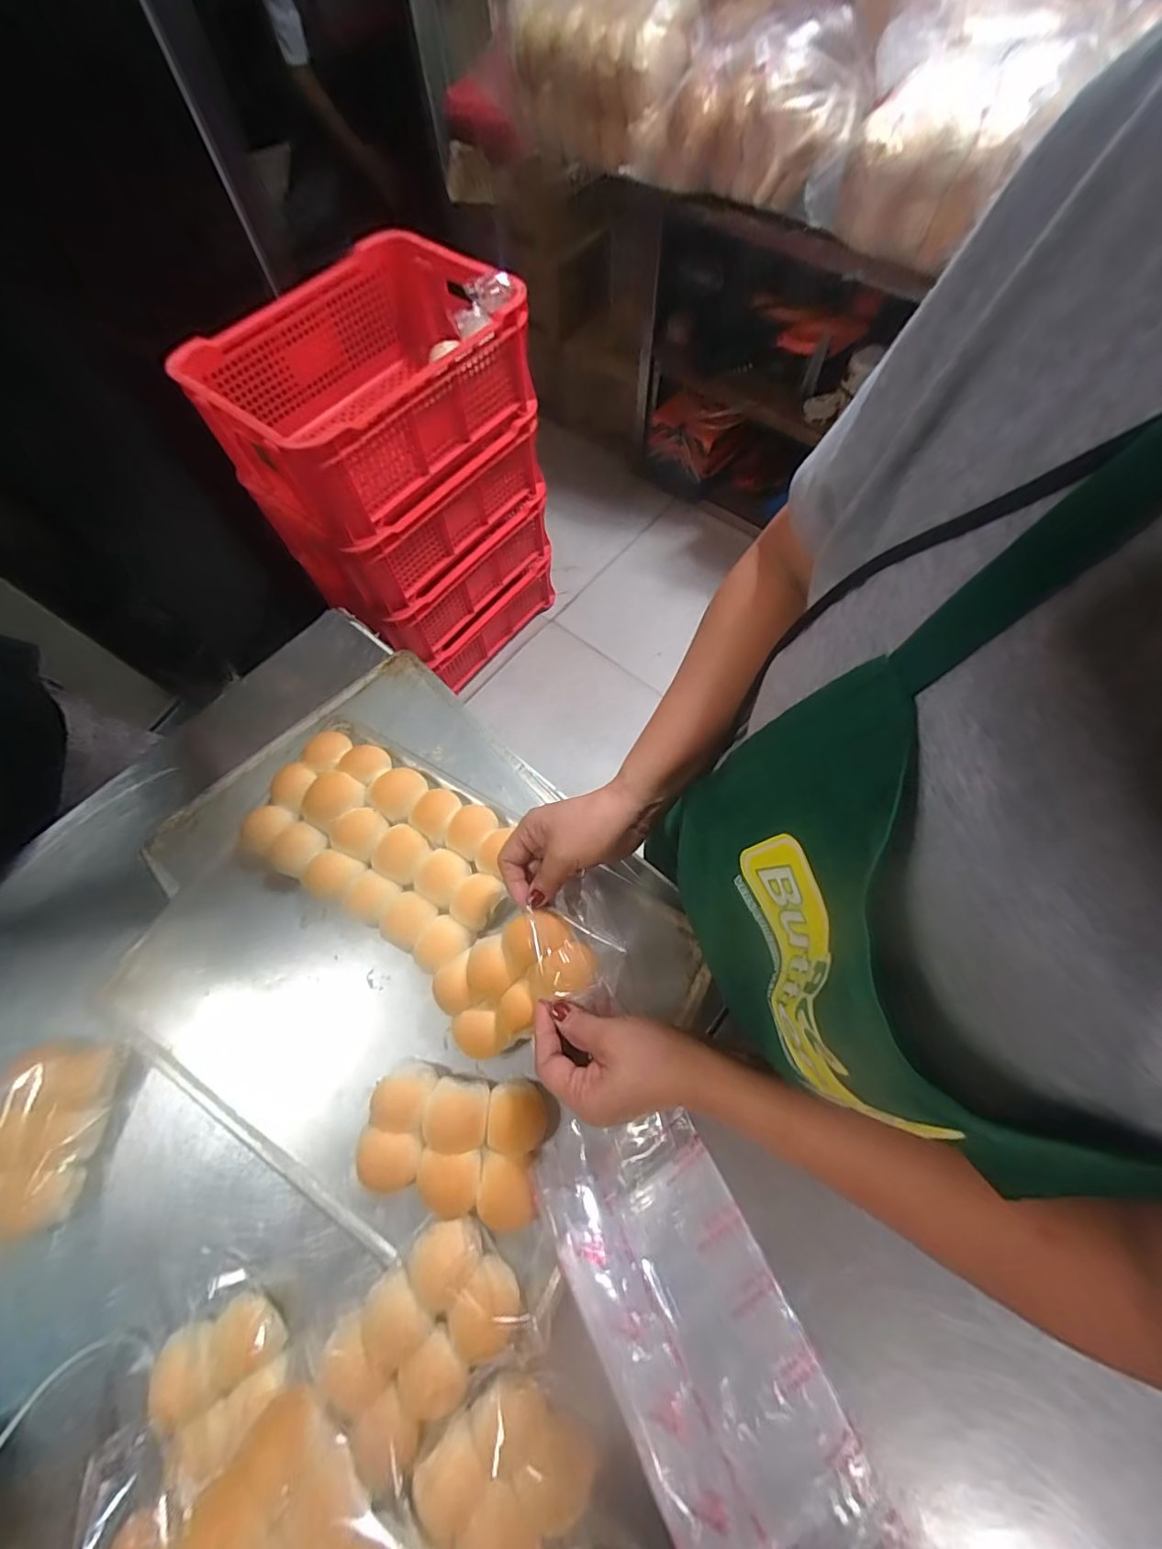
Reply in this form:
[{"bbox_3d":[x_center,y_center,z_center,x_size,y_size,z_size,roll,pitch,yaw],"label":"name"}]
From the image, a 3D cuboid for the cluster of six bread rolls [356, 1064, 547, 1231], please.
[{"bbox_3d":[-0.098,0.281,0.392,0.132,0.032,0.086,6,68,4],"label":"cluster of six bread rolls"}]

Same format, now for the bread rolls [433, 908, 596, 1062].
[{"bbox_3d":[-0.053,0.157,0.401,0.130,0.040,0.080,-42,67,15],"label":"bread rolls"}]

